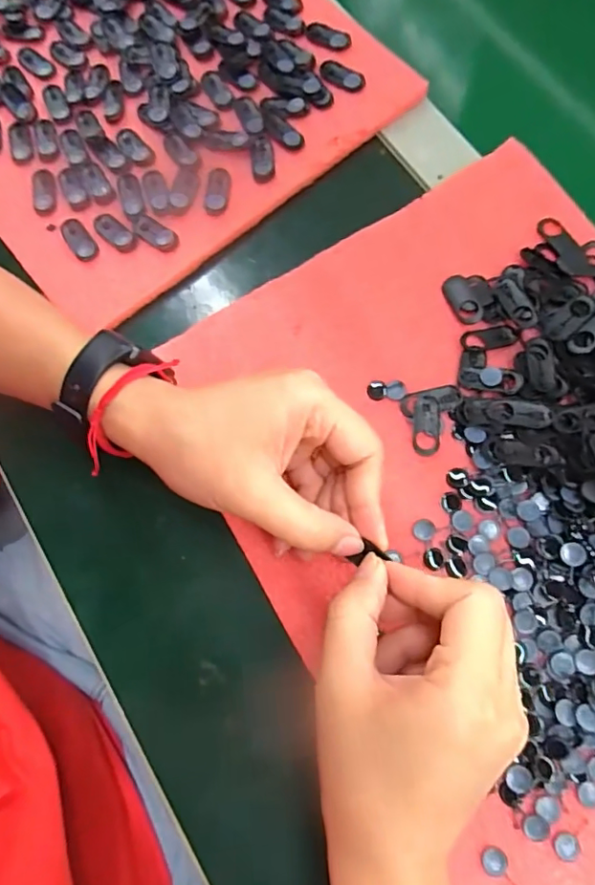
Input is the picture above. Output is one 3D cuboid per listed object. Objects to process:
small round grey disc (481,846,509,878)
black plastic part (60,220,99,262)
[{"bbox_3d":[0.086,0.182,0.236,0.011,0.004,0.012,0,75,2],"label":"small round grey disc"},{"bbox_3d":[-0.130,-0.121,0.327,0.014,0.004,0.029,-36,77,-7],"label":"black plastic part"}]

